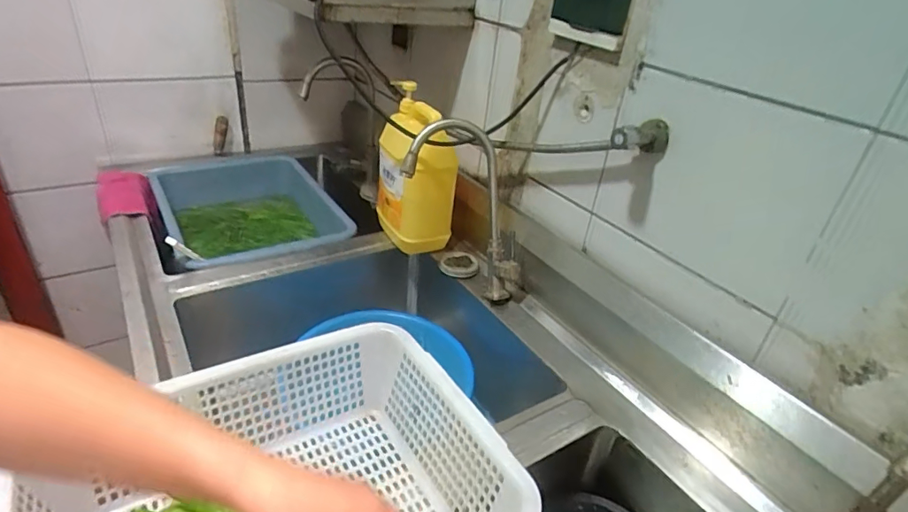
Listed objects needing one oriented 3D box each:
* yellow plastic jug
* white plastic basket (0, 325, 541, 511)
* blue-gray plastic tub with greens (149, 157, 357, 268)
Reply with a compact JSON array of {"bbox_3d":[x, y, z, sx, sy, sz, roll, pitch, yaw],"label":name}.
[{"bbox_3d":[-0.081,-0.163,1.072,0.133,0.285,0.228,-5,33,-18],"label":"yellow plastic jug"},{"bbox_3d":[-0.176,0.260,0.519,0.435,0.130,0.330,-15,37,-30],"label":"white plastic basket"},{"bbox_3d":[-0.504,-0.092,1.266,0.365,0.128,0.567,-15,37,-30],"label":"blue-gray plastic tub with greens"}]

